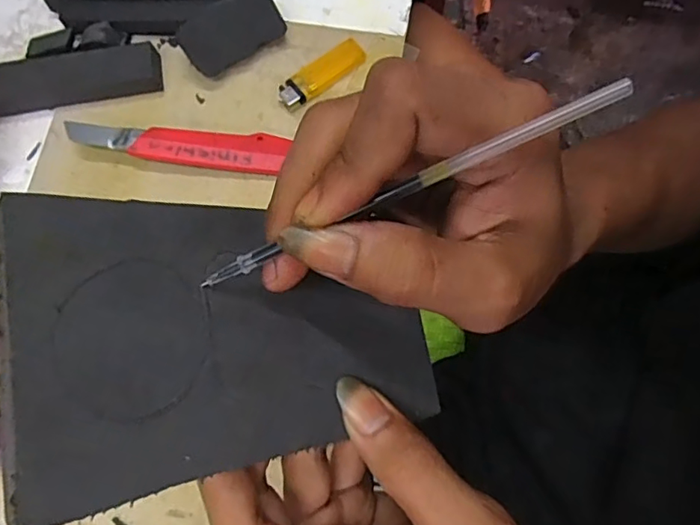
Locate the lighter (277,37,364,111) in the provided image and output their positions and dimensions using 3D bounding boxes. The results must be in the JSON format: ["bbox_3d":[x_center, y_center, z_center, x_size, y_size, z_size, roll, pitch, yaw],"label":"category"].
[{"bbox_3d":[-0.024,-0.157,0.459,0.080,0.015,0.025,-37,77,-9],"label":"lighter"}]

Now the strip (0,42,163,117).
[{"bbox_3d":[-0.238,-0.159,0.463,0.151,0.021,0.041,-7,74,-1],"label":"strip"}]

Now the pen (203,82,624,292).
[{"bbox_3d":[0.014,-0.020,0.151,0.126,0.004,0.005,-24,75,10],"label":"pen"}]

